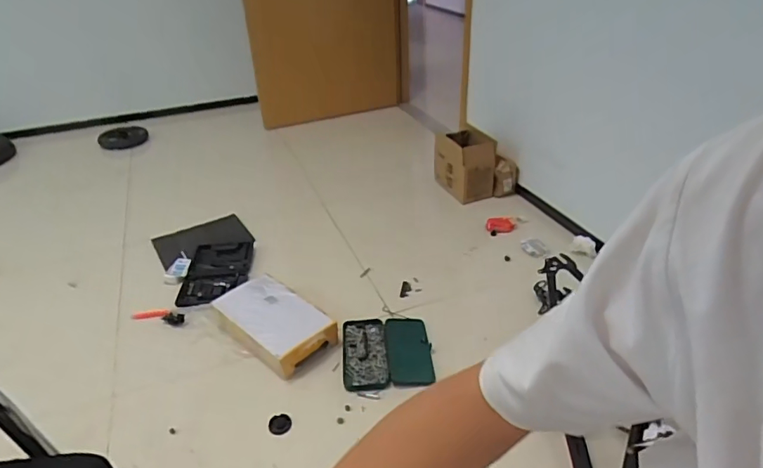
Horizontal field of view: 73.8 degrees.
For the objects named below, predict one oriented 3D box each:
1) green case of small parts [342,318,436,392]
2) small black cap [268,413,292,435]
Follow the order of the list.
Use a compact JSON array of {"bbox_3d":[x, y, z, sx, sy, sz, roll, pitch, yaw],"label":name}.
[{"bbox_3d":[0.015,0.326,1.421,0.247,0.041,0.266,-5,33,-4],"label":"green case of small parts"},{"bbox_3d":[-0.248,0.464,1.246,0.054,0.013,0.050,-12,35,-17],"label":"small black cap"}]

